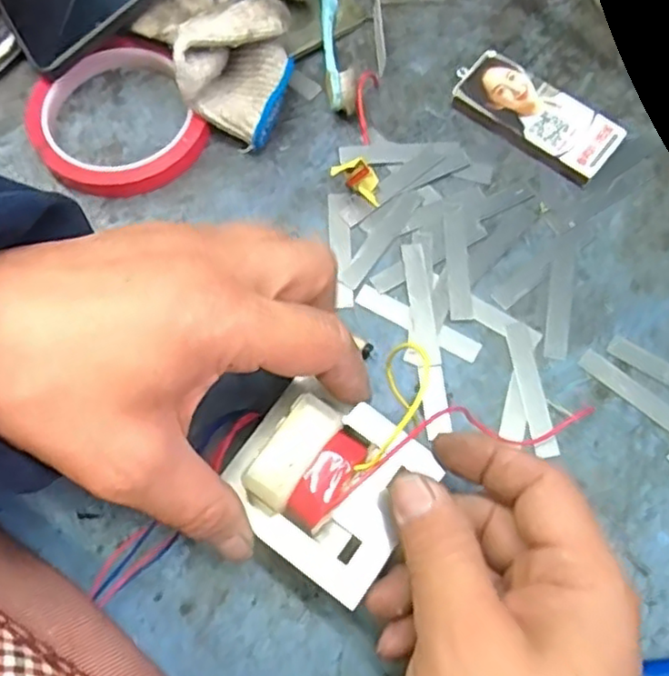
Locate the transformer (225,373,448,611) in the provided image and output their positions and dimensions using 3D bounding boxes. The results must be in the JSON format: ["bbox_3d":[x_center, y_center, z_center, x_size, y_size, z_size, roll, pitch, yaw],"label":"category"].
[{"bbox_3d":[0.000,0.057,0.256,0.071,0.035,0.067,33,75,13],"label":"transformer"}]

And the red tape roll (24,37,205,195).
[{"bbox_3d":[-0.120,-0.117,0.365,0.088,0.018,0.090,-1,70,2],"label":"red tape roll"}]

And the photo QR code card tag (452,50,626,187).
[{"bbox_3d":[0.109,-0.121,0.364,0.091,0.012,0.038,38,76,14],"label":"photo QR code card tag"}]

